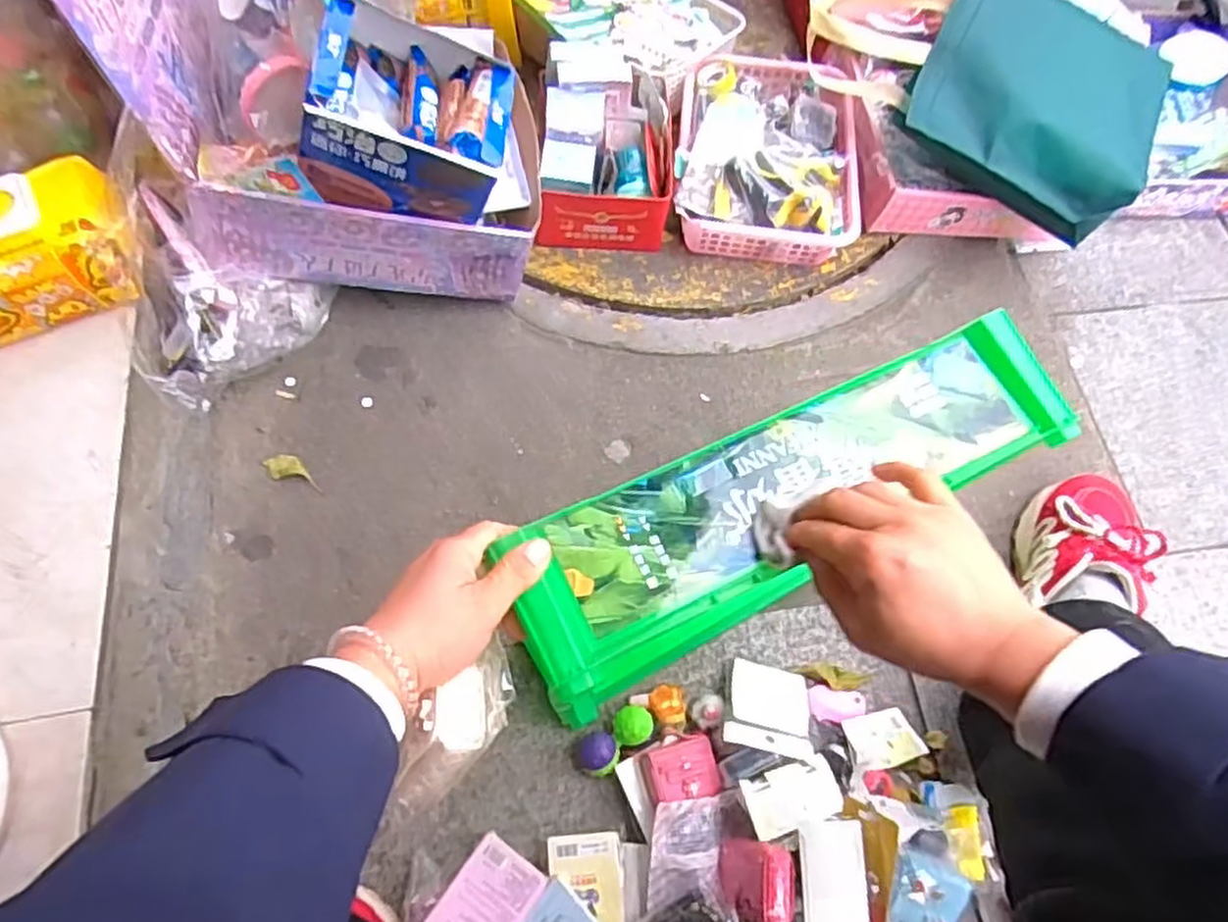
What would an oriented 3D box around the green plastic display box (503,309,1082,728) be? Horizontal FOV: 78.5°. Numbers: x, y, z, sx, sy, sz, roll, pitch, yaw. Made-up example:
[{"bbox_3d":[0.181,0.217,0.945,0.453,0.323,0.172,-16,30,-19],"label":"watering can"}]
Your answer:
[{"bbox_3d":[0.116,0.016,0.473,0.380,0.019,0.107,-27,69,-13],"label":"green plastic display box"}]

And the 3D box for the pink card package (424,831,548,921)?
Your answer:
[{"bbox_3d":[-0.101,0.345,0.579,0.060,0.007,0.091,35,69,13],"label":"pink card package"}]

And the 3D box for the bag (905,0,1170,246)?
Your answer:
[{"bbox_3d":[0.471,-0.399,0.837,0.264,0.080,0.242,28,84,2],"label":"bag"}]

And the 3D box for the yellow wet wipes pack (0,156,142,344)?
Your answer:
[{"bbox_3d":[-0.501,-0.170,0.621,0.209,0.085,0.113,-19,68,-11],"label":"yellow wet wipes pack"}]

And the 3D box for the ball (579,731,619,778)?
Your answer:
[{"bbox_3d":[-0.013,0.255,0.654,0.033,0.030,0.037,-5,66,-5],"label":"ball"}]

